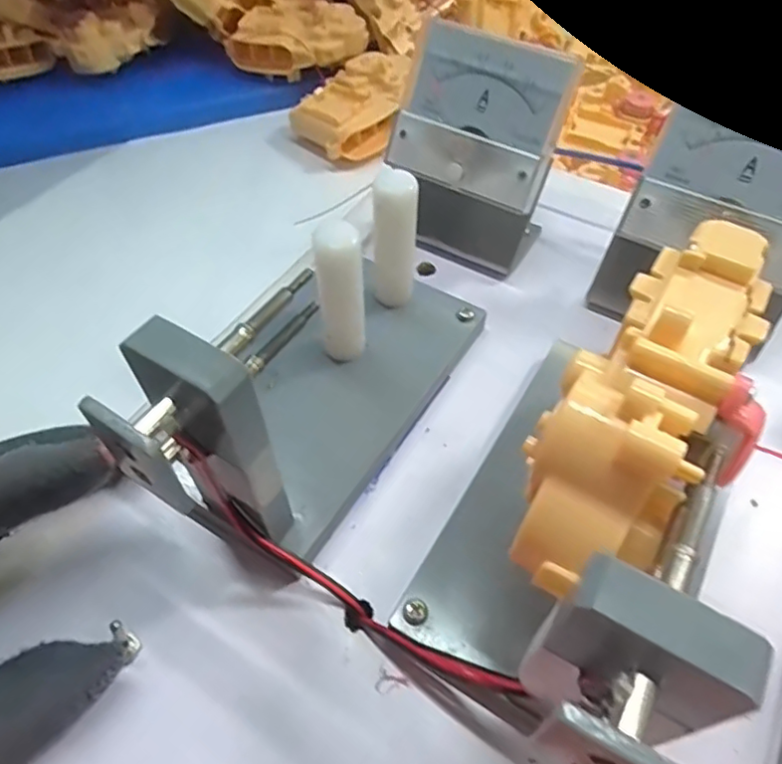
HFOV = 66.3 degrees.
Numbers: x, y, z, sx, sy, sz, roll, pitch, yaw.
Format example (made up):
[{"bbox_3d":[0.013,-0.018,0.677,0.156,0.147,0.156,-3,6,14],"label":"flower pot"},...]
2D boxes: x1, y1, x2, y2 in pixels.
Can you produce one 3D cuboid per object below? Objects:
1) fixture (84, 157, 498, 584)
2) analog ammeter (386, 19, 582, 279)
[{"bbox_3d":[-0.021,-0.017,0.183,0.062,0.079,0.134,27,57,19],"label":"fixture"},{"bbox_3d":[0.032,-0.088,0.244,0.063,0.084,0.042,22,56,16],"label":"analog ammeter"}]

